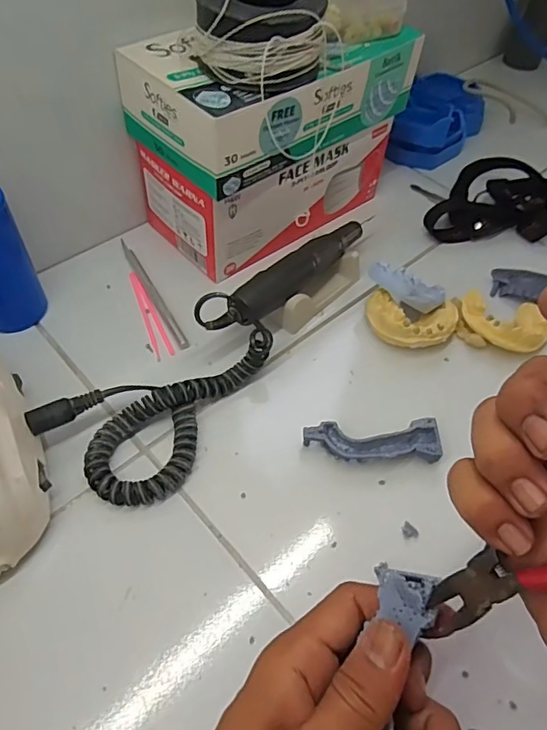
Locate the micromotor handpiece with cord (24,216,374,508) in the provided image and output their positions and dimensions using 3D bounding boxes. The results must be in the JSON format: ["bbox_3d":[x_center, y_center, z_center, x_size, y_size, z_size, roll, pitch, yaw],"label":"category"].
[{"bbox_3d":[-0.033,-0.031,0.375,0.086,0.052,0.280,30,57,17],"label":"micromotor handpiece with cord"}]

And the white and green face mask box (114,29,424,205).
[{"bbox_3d":[0.008,-0.212,0.396,0.220,0.065,0.105,-29,61,-23],"label":"white and green face mask box"}]

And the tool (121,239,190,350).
[{"bbox_3d":[-0.101,-0.062,0.427,0.009,0.007,0.132,-23,59,-20],"label":"tool"}]

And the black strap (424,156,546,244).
[{"bbox_3d":[0.225,-0.157,0.506,0.105,0.032,0.148,30,57,17],"label":"black strap"}]

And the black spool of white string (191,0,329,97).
[{"bbox_3d":[-0.008,-0.214,0.332,0.085,0.046,0.073,5,53,0],"label":"black spool of white string"}]

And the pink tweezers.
[{"bbox_3d":[-0.101,-0.042,0.415,0.014,0.005,0.092,-19,57,-17],"label":"pink tweezers"}]

